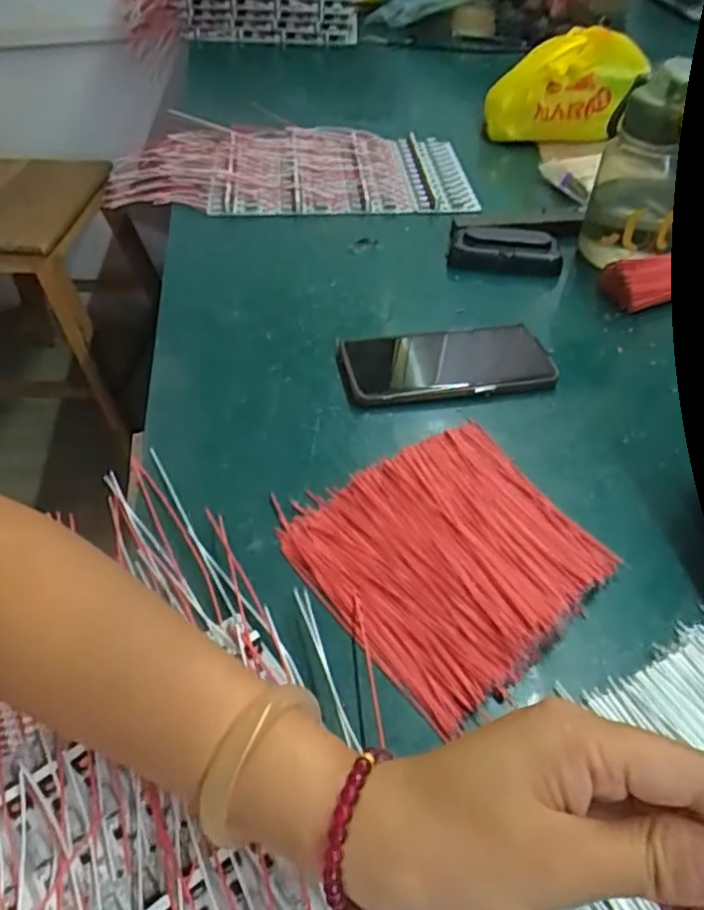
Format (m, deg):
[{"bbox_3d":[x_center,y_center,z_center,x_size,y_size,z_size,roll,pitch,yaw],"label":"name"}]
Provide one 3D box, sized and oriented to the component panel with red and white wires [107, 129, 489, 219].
[{"bbox_3d":[-0.073,-0.326,0.750,0.403,0.034,0.177,-5,48,-8],"label":"component panel with red and white wires"}]

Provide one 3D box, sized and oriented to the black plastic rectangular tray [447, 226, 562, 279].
[{"bbox_3d":[0.147,-0.194,0.621,0.104,0.027,0.051,11,47,7],"label":"black plastic rectangular tray"}]

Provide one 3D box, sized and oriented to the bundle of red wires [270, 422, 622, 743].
[{"bbox_3d":[0.060,0.055,0.382,0.157,0.018,0.154,-26,54,-25],"label":"bundle of red wires"}]

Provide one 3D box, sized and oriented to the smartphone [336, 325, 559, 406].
[{"bbox_3d":[0.072,-0.076,0.516,0.159,0.013,0.078,-7,48,-9],"label":"smartphone"}]

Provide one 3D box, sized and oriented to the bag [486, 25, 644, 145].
[{"bbox_3d":[0.253,-0.443,0.781,0.169,0.112,0.071,13,50,11],"label":"bag"}]

